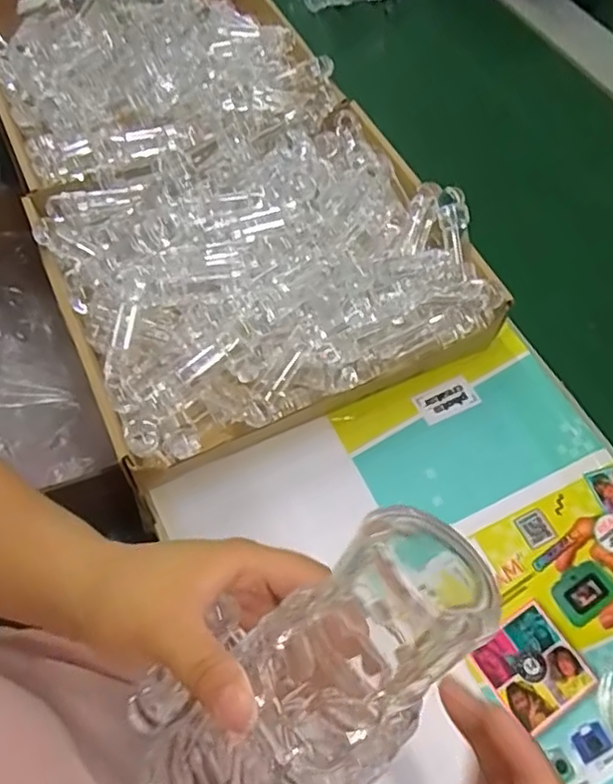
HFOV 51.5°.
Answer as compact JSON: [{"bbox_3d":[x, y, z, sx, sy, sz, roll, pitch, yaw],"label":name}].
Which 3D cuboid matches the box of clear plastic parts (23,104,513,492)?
[{"bbox_3d":[-0.034,-0.101,0.514,0.310,0.088,0.267,-22,63,-14],"label":"box of clear plastic parts"}]

